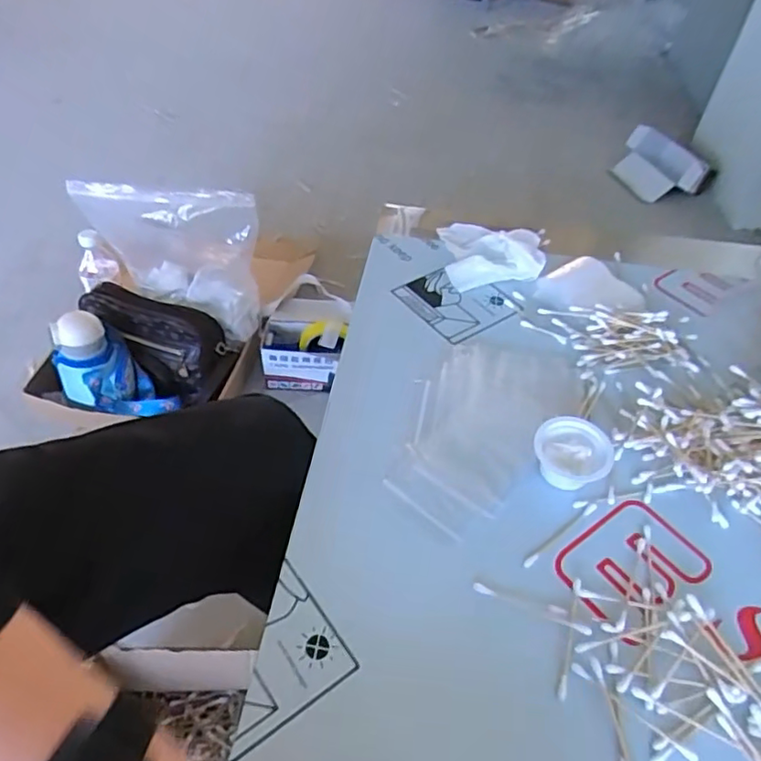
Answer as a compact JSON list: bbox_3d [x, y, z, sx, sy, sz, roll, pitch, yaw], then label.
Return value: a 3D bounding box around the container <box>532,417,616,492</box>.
[{"bbox_3d":[0.139,0.053,0.436,0.053,0.025,0.046,16,50,14],"label":"container"}]

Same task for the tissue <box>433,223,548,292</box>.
[{"bbox_3d":[0.108,-0.141,0.609,0.094,0.039,0.107,-5,48,-5],"label":"tissue"}]

